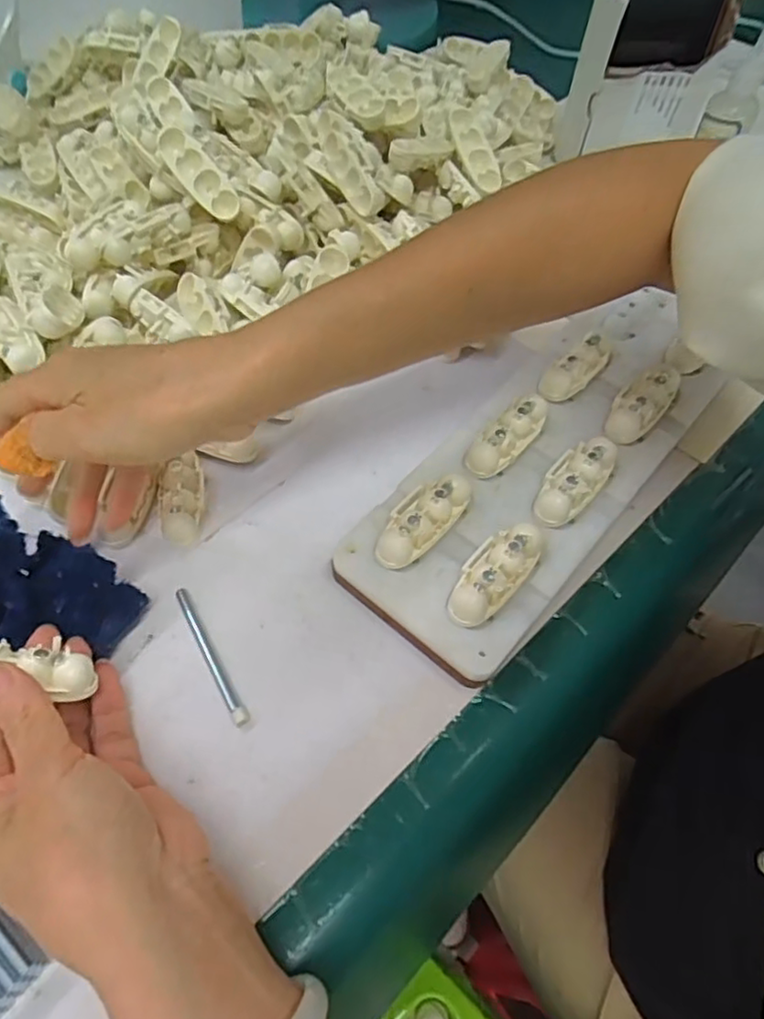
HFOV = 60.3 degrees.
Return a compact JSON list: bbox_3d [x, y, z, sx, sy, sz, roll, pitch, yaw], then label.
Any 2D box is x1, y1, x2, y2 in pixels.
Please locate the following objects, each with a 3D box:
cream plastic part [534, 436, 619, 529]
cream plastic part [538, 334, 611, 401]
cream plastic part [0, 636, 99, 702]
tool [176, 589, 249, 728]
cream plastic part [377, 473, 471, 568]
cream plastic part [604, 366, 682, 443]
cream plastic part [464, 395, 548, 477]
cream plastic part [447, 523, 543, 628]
[{"bbox_3d":[0.103,-0.015,0.353,0.026,0.015,0.059,36,63,19],"label":"cream plastic part"},{"bbox_3d":[0.119,-0.085,0.396,0.062,0.016,0.020,-39,67,-23],"label":"cream plastic part"},{"bbox_3d":[-0.151,0.062,0.266,0.063,0.016,0.022,8,57,-14],"label":"cream plastic part"},{"bbox_3d":[-0.083,0.070,0.318,0.007,0.004,0.077,-26,62,-17],"label":"tool"},{"bbox_3d":[0.020,0.005,0.337,0.026,0.015,0.061,33,63,17],"label":"cream plastic part"},{"bbox_3d":[0.151,-0.061,0.382,0.026,0.017,0.062,37,64,19],"label":"cream plastic part"},{"bbox_3d":[0.070,-0.041,0.367,0.021,0.016,0.059,37,64,19],"label":"cream plastic part"},{"bbox_3d":[0.055,0.031,0.321,0.026,0.015,0.059,35,63,18],"label":"cream plastic part"}]

